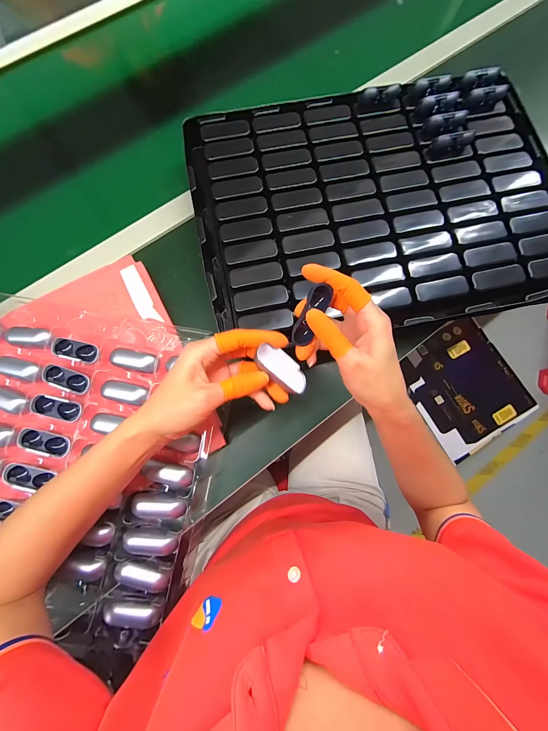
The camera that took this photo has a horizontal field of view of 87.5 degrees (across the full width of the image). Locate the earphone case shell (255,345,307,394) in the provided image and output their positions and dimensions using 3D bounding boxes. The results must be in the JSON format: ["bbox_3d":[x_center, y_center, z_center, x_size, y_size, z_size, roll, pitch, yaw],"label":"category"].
[{"bbox_3d":[0.008,0.004,0.259,0.058,0.009,0.026,38,76,-24],"label":"earphone case shell"}]

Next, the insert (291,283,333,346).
[{"bbox_3d":[0.032,-0.044,0.253,0.019,0.011,0.055,26,103,8],"label":"insert"}]

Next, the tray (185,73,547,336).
[{"bbox_3d":[0.141,-0.216,0.380,0.484,0.058,0.345,-10,79,-2],"label":"tray"}]

